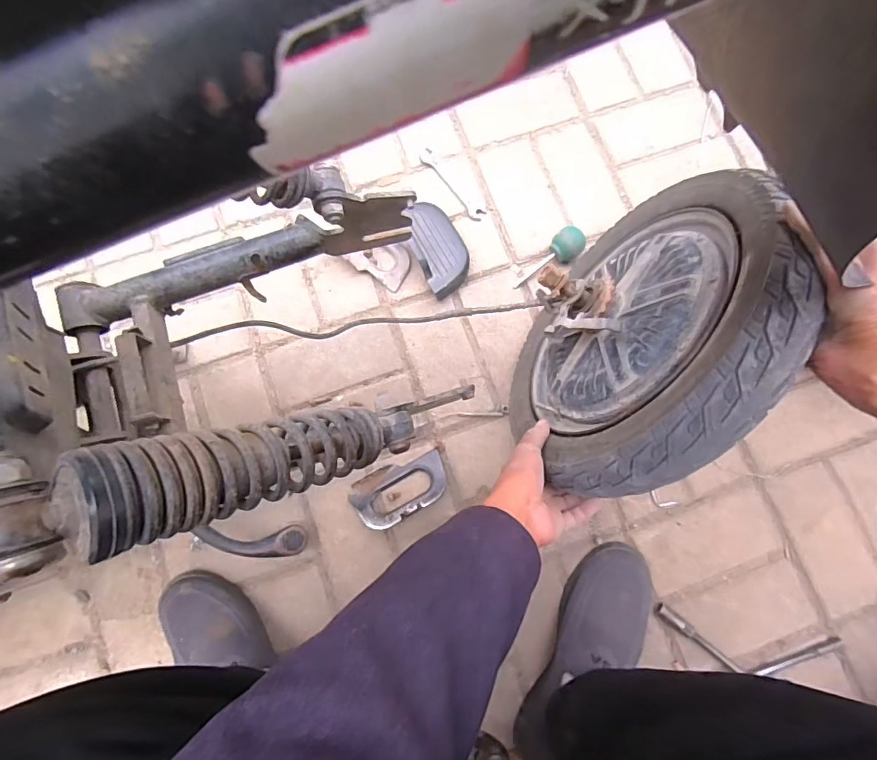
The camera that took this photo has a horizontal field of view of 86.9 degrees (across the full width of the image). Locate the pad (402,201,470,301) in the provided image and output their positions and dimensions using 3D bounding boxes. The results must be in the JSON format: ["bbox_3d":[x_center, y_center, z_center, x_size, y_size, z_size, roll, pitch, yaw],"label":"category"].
[{"bbox_3d":[-0.003,-0.197,0.681,0.074,0.041,0.139,-26,80,-4],"label":"pad"}]

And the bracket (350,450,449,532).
[{"bbox_3d":[-0.052,0.147,0.627,0.132,0.019,0.073,-27,80,-4],"label":"bracket"}]

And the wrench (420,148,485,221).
[{"bbox_3d":[0.020,-0.306,0.720,0.025,0.008,0.150,-35,81,-6],"label":"wrench"}]

